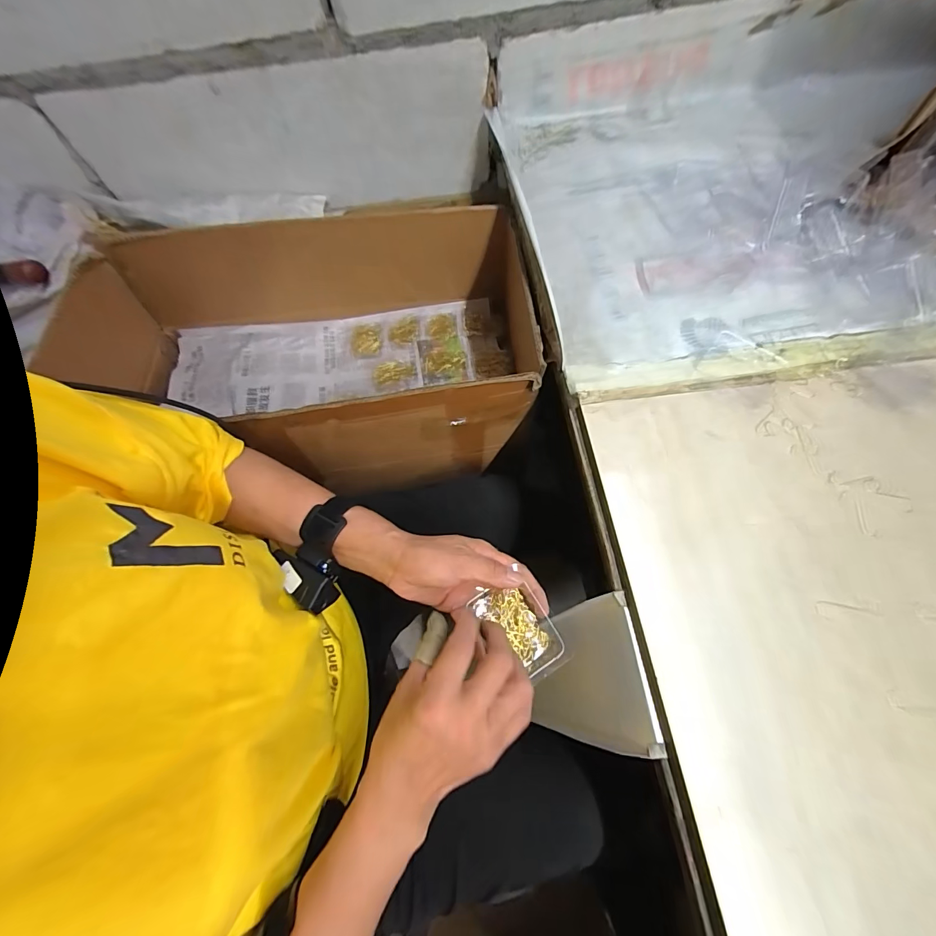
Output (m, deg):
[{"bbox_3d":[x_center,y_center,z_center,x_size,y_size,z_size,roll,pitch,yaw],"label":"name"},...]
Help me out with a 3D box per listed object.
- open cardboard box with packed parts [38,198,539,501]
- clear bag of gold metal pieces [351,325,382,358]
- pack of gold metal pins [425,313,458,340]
[{"bbox_3d":[-0.225,-0.167,0.579,0.593,0.191,0.336,-8,67,1],"label":"open cardboard box with packed parts"},{"bbox_3d":[-0.175,-0.220,0.688,0.052,0.006,0.072,-8,67,1],"label":"clear bag of gold metal pieces"},{"bbox_3d":[-0.047,-0.247,0.700,0.054,0.006,0.059,-6,67,2],"label":"pack of gold metal pins"}]

